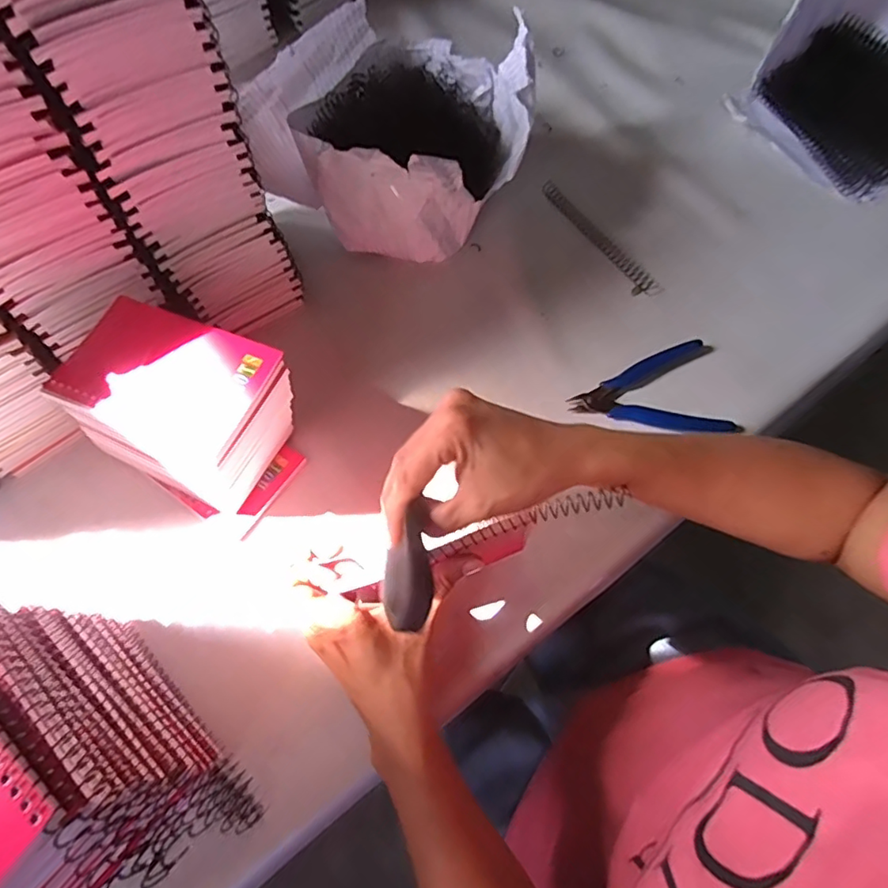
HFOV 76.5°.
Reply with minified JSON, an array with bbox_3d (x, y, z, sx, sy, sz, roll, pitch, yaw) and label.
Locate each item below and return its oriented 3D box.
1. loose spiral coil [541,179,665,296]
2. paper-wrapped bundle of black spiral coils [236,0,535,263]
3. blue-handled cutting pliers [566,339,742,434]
[{"bbox_3d":[0.147,-0.198,0.534,0.017,0.009,0.161,-32,68,-12],"label":"loose spiral coil"},{"bbox_3d":[-0.038,-0.282,0.519,0.231,0.112,0.187,21,68,11],"label":"paper-wrapped bundle of black spiral coils"},{"bbox_3d":[0.164,-0.042,0.456,0.119,0.013,0.085,-5,65,0],"label":"blue-handled cutting pliers"}]

